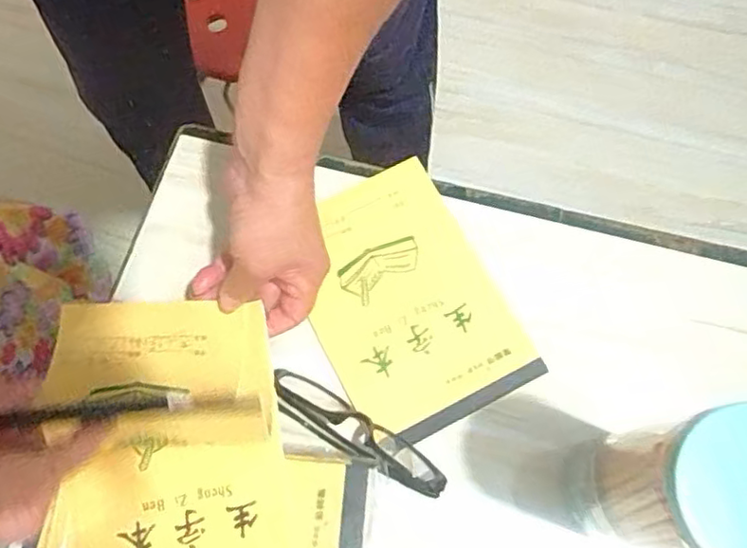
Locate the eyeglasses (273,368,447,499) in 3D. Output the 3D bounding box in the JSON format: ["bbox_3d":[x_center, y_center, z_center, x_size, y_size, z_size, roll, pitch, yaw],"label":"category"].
[{"bbox_3d":[-0.012,0.104,0.417,0.129,0.031,0.029,32,75,11],"label":"eyeglasses"}]

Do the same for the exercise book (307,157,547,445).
[{"bbox_3d":[0.019,0.018,0.461,0.125,0.008,0.184,-27,73,-7],"label":"exercise book"}]

